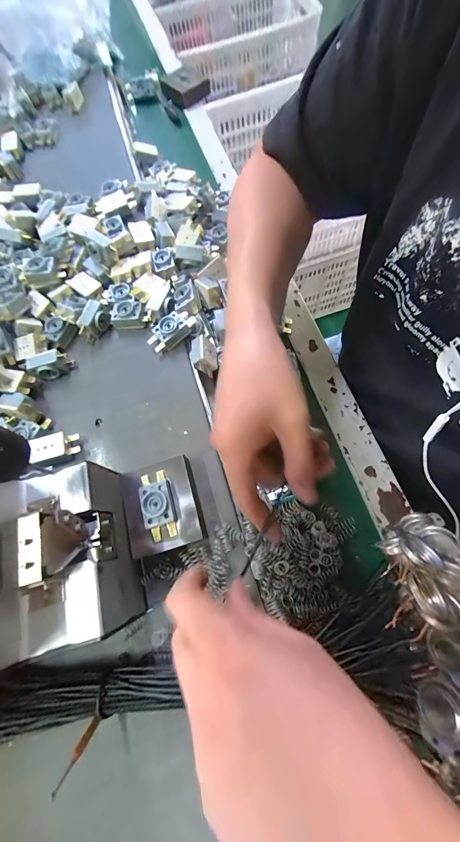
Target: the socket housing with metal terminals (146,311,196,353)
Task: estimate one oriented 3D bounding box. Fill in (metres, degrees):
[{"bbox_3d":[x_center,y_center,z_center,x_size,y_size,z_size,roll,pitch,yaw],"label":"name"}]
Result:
[{"bbox_3d":[-0.069,-0.108,0.370,0.059,0.027,0.027,-37,70,-9],"label":"socket housing with metal terminals"}]

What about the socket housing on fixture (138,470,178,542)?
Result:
[{"bbox_3d":[-0.066,0.075,0.280,0.028,0.010,0.059,-20,68,-2],"label":"socket housing on fixture"}]

